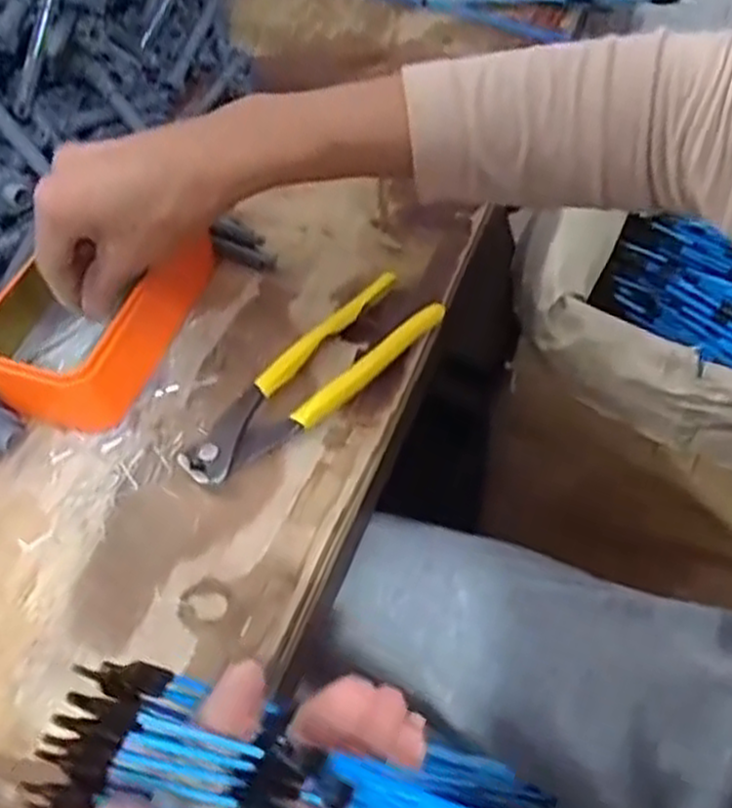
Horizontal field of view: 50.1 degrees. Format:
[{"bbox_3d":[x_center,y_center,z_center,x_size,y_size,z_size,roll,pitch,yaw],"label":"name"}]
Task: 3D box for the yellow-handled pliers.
[{"bbox_3d":[-0.030,-0.013,0.423,0.160,0.024,0.045,-39,60,-23],"label":"yellow-handled pliers"}]

